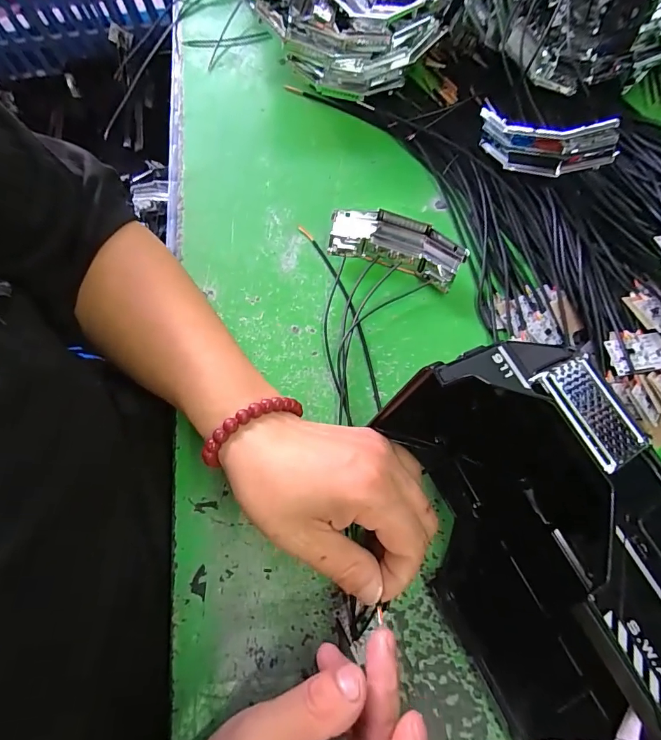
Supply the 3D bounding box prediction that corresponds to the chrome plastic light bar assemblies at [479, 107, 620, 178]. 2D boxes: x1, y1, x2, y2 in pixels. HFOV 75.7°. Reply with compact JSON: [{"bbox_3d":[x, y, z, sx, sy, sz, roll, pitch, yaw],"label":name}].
[{"bbox_3d":[0.149,-0.163,0.305,0.097,0.035,0.020,32,73,37],"label":"chrome plastic light bar assemblies"}]

